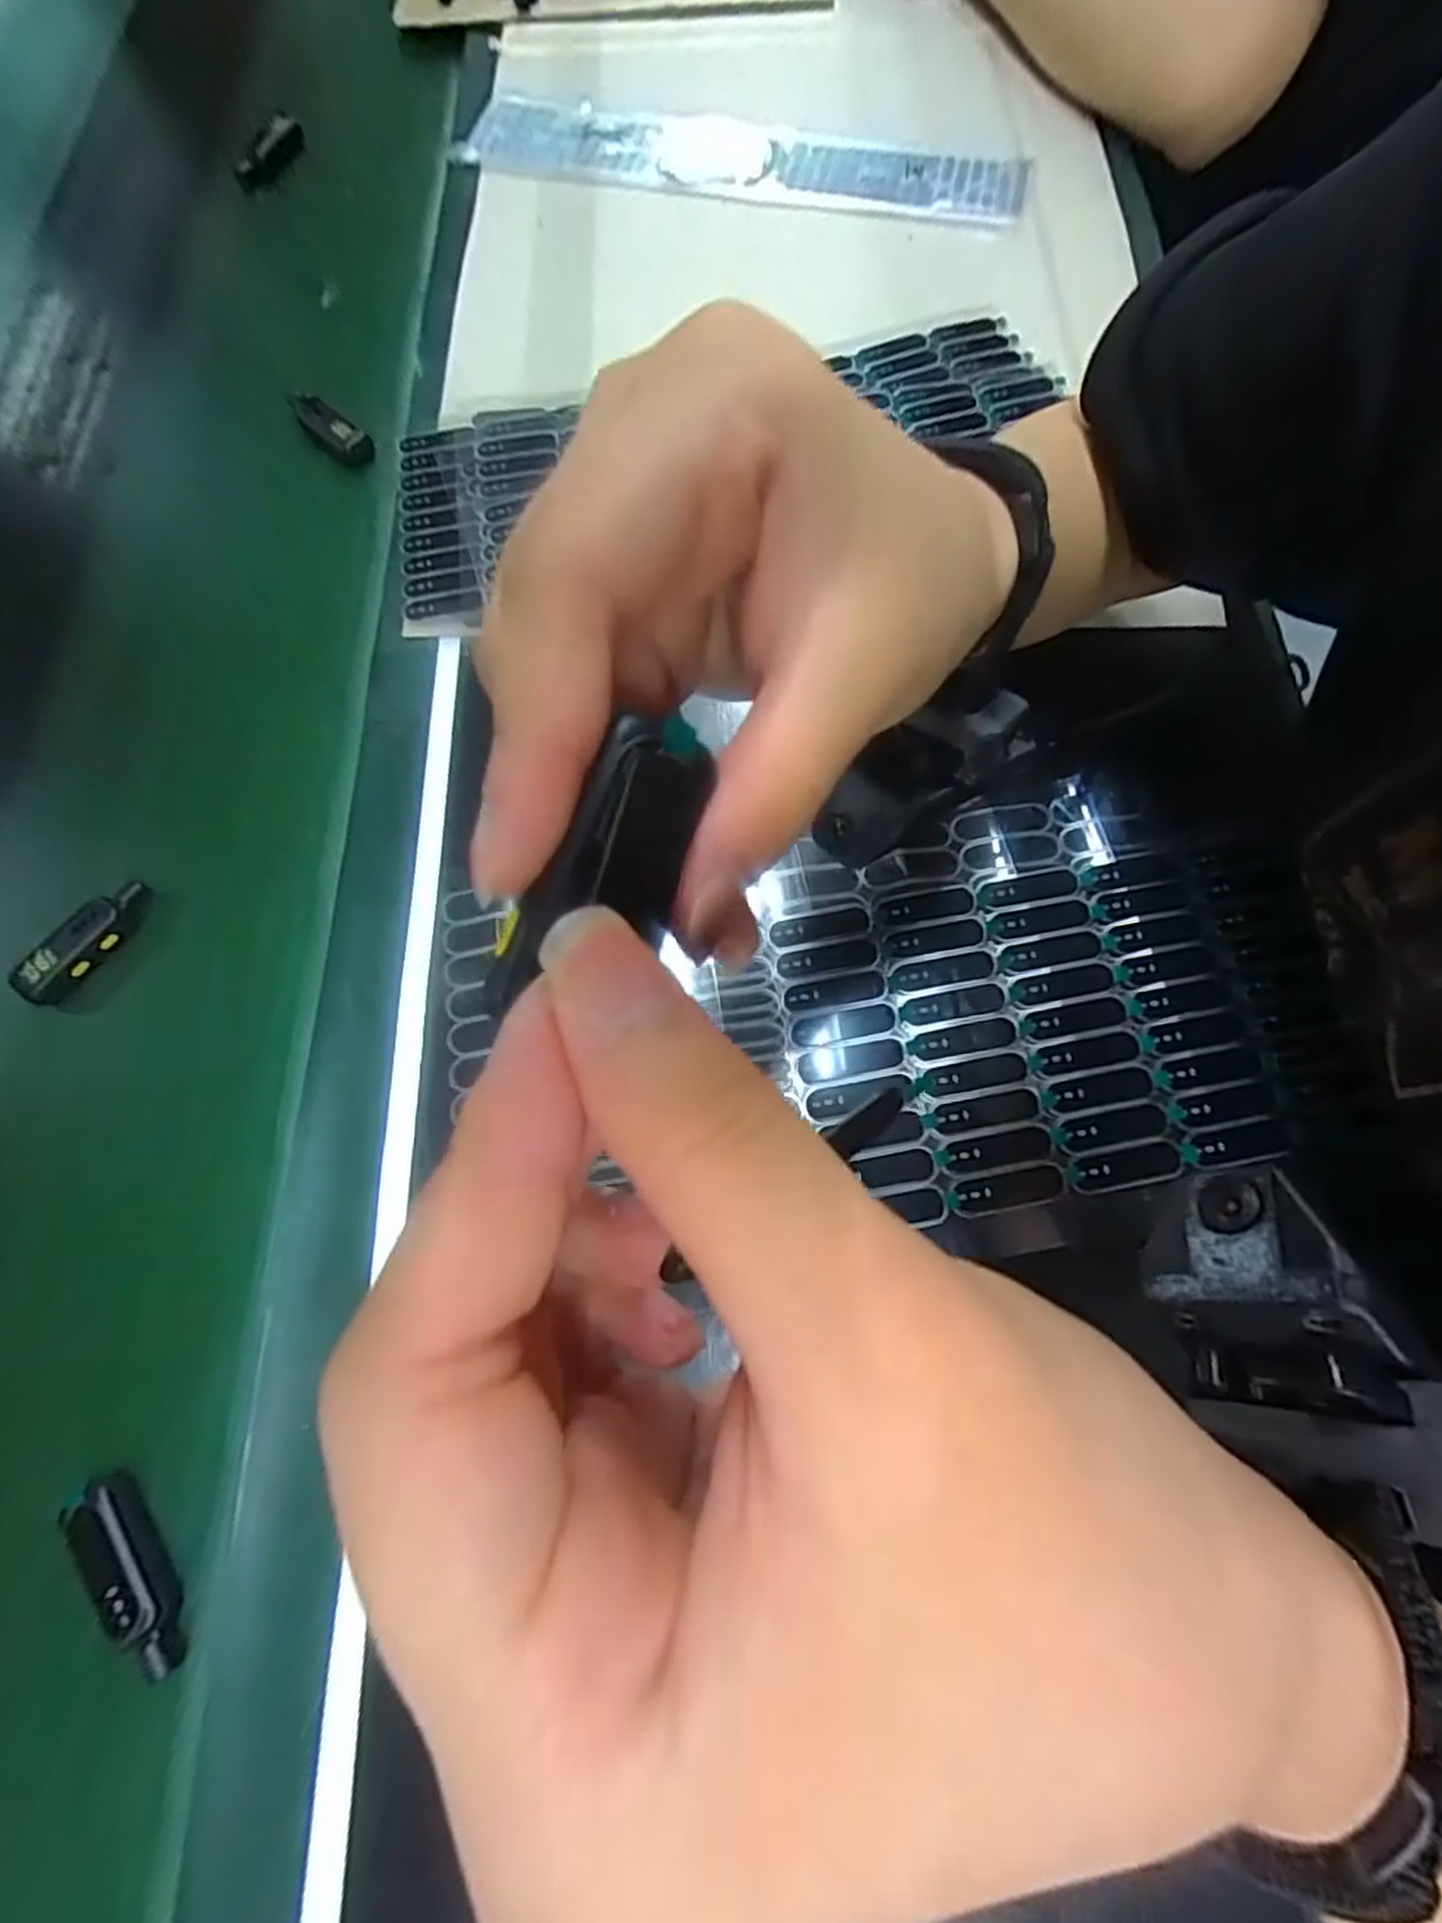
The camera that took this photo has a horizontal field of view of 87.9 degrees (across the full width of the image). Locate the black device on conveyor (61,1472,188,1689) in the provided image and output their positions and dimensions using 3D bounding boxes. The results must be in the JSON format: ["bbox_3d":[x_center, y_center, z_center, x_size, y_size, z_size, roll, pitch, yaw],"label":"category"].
[{"bbox_3d":[-0.178,0.184,0.224,0.015,0.012,0.057,-36,75,-11],"label":"black device on conveyor"}]

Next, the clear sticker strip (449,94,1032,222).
[{"bbox_3d":[0.010,-0.470,0.431,0.328,0.008,0.062,13,72,5],"label":"clear sticker strip"}]

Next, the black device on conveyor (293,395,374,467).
[{"bbox_3d":[-0.200,-0.270,0.381,0.051,0.014,0.016,38,76,12],"label":"black device on conveyor"}]

